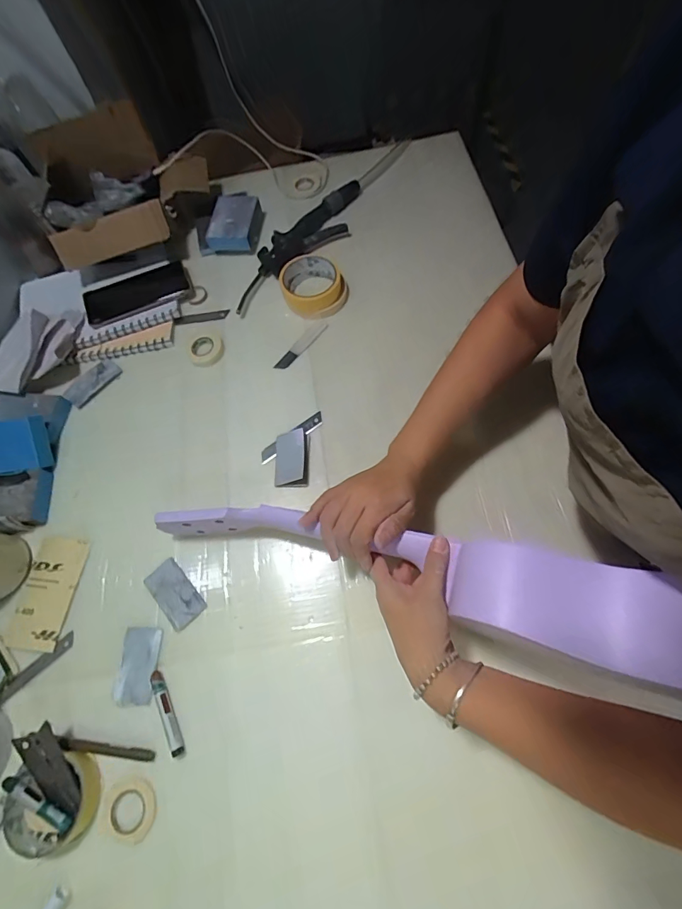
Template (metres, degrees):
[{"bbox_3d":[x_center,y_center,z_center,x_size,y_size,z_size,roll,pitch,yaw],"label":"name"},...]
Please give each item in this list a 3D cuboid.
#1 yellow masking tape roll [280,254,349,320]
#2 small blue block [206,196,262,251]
[{"bbox_3d":[-0.039,-0.249,0.610,0.096,0.038,0.090,-13,66,-2],"label":"yellow masking tape roll"},{"bbox_3d":[-0.169,-0.374,0.662,0.069,0.031,0.096,7,69,9],"label":"small blue block"}]

